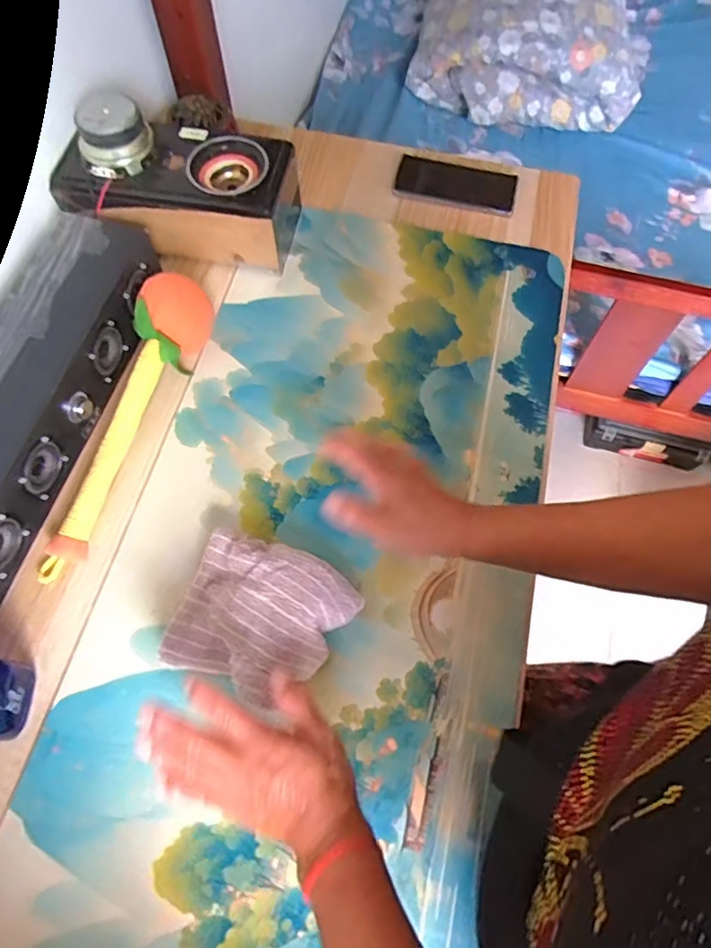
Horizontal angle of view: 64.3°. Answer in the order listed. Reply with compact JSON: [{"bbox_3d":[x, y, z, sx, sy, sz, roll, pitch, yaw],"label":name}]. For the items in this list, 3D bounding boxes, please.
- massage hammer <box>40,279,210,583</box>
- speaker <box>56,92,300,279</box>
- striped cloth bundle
[{"bbox_3d":[-0.240,-0.060,0.565,0.062,0.068,0.322,19,67,8],"label":"massage hammer"},{"bbox_3d":[-0.204,-0.336,0.653,0.256,0.123,0.121,10,66,4],"label":"speaker"},{"bbox_3d":[-0.082,0.123,0.492,0.140,0.053,0.126,23,68,9],"label":"striped cloth bundle"}]

